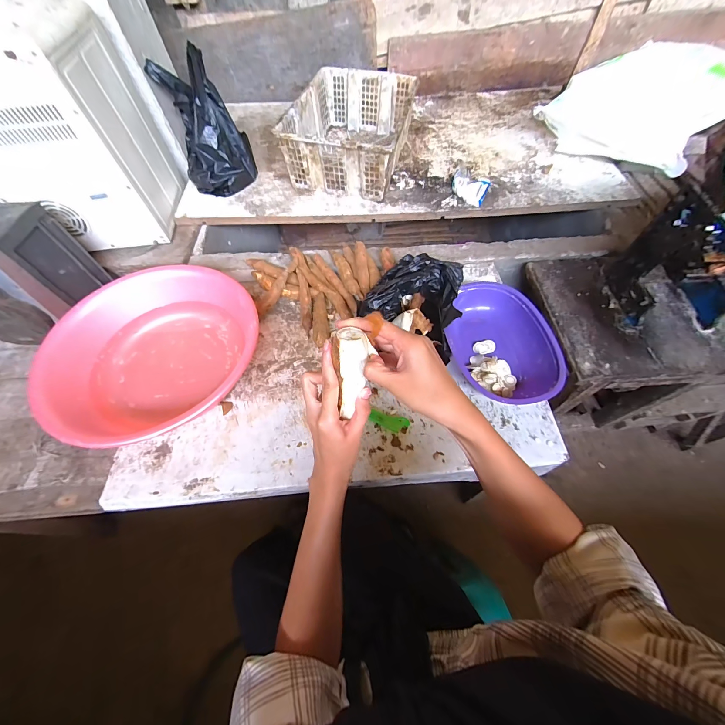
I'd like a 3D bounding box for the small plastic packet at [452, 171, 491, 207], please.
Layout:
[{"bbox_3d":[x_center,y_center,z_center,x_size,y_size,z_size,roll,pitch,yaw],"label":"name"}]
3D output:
[{"bbox_3d":[0.316,-0.519,0.909,0.046,0.065,0.121,-40,68,-17],"label":"small plastic packet"}]

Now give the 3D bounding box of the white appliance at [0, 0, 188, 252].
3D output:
[{"bbox_3d":[-0.703,-0.564,0.736,0.301,0.410,0.347,-3,61,0],"label":"white appliance"}]

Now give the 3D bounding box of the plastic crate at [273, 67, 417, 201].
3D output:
[{"bbox_3d":[-0.026,-0.747,0.972,0.329,0.158,0.463,12,63,9],"label":"plastic crate"}]

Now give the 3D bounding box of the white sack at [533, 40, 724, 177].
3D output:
[{"bbox_3d":[0.876,-0.808,0.952,0.473,0.211,0.377,39,70,20],"label":"white sack"}]

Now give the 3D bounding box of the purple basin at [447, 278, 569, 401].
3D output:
[{"bbox_3d":[0.288,-0.043,0.674,0.211,0.079,0.295,-14,62,-5],"label":"purple basin"}]

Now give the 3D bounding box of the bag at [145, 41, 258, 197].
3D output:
[{"bbox_3d":[-0.444,-0.670,0.879,0.200,0.255,0.232,-20,62,-9],"label":"bag"}]

